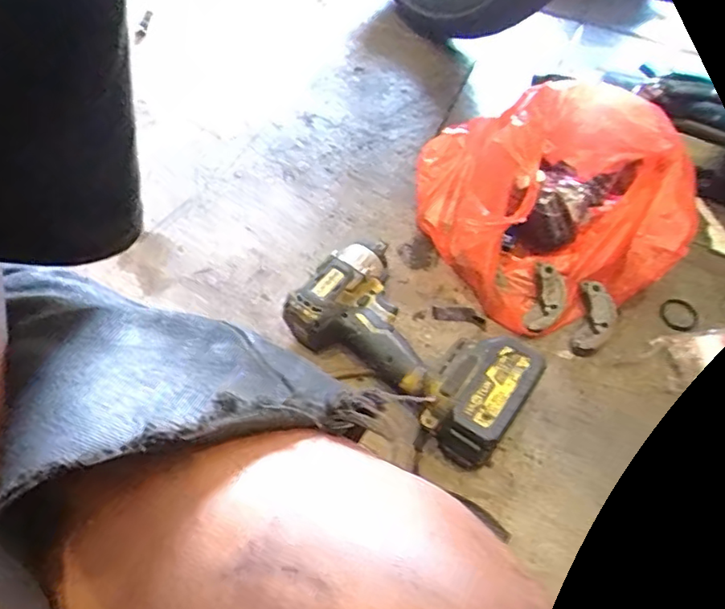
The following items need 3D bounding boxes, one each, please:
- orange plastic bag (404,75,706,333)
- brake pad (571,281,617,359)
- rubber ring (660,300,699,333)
[{"bbox_3d":[0.226,-0.136,0.707,0.297,0.121,0.289,-13,59,-10],"label":"orange plastic bag"},{"bbox_3d":[0.263,0.018,0.668,0.042,0.011,0.088,16,73,8],"label":"brake pad"},{"bbox_3d":[0.367,0.012,0.687,0.043,0.005,0.042,1,58,-1],"label":"rubber ring"}]

